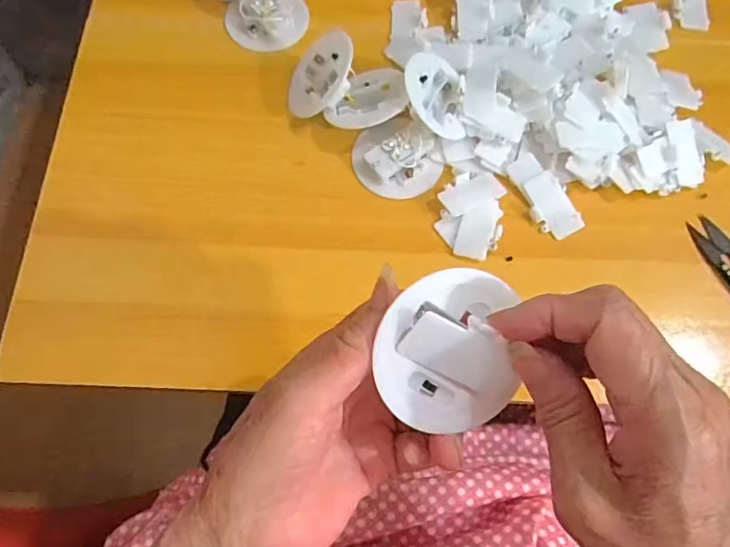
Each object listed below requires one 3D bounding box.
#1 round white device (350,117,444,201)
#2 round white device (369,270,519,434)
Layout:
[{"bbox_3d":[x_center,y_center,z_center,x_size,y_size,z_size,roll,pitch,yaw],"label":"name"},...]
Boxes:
[{"bbox_3d":[0.024,-0.084,0.400,0.063,0.015,0.054,-5,74,-2],"label":"round white device"},{"bbox_3d":[0.034,0.033,0.213,0.055,0.018,0.064,-5,100,-13],"label":"round white device"}]

